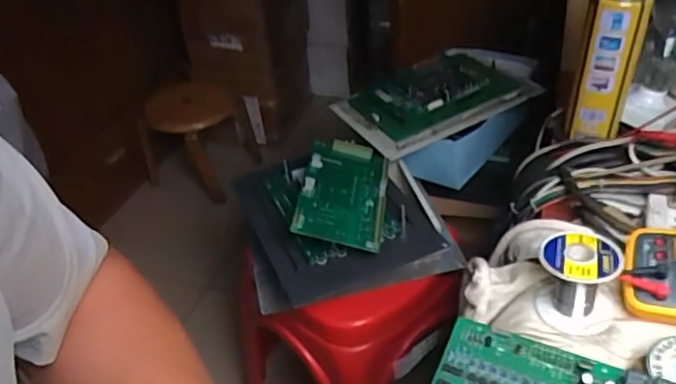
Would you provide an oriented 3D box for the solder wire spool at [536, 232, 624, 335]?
[{"bbox_3d":[0.206,0.078,0.503,0.064,0.067,0.058,5,40,14],"label":"solder wire spool"}]

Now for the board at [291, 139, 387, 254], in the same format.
[{"bbox_3d":[0.009,-0.001,0.831,0.118,0.014,0.198,13,46,-1],"label":"board"}]

